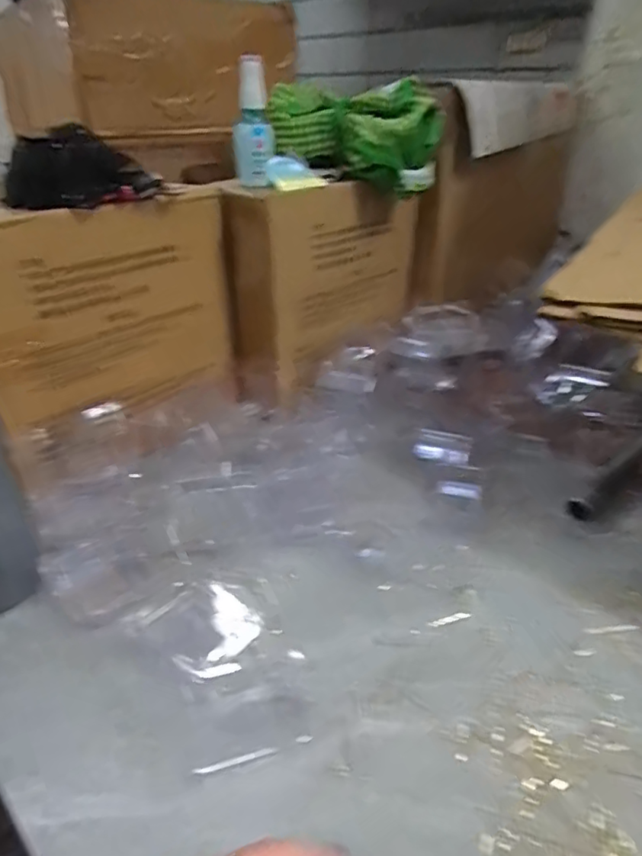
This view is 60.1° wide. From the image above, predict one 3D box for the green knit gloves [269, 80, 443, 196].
[{"bbox_3d":[0.040,-0.360,0.674,0.222,0.115,0.080,25,3,23],"label":"green knit gloves"}]

